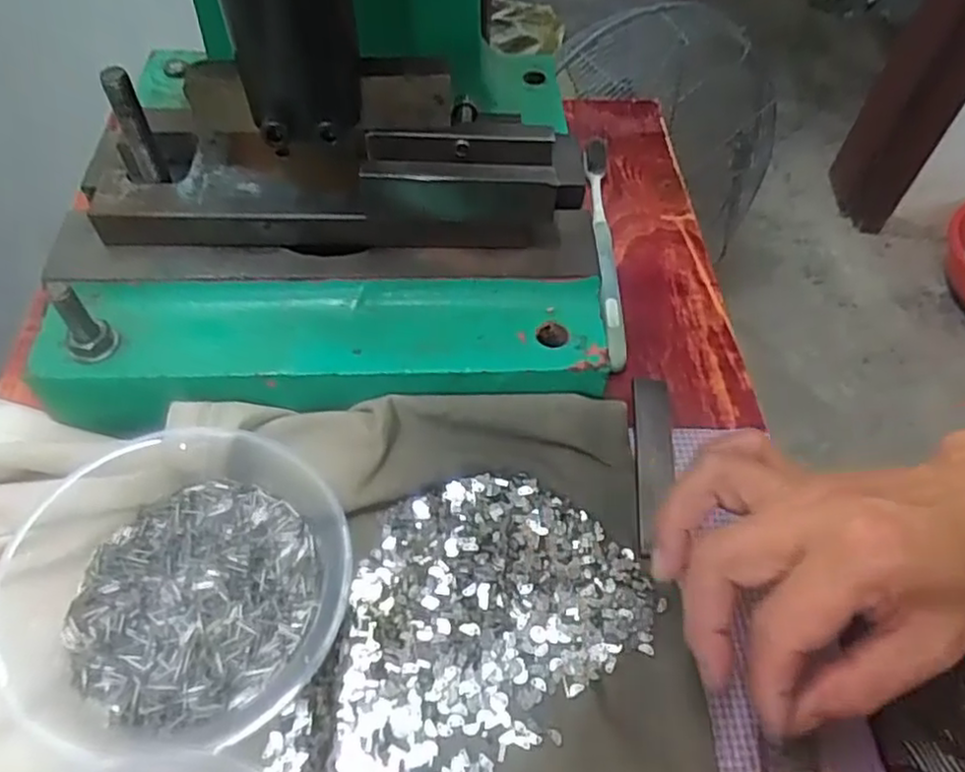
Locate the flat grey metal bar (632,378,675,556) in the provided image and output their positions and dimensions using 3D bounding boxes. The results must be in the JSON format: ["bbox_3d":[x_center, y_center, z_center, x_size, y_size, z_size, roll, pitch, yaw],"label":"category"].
[{"bbox_3d":[0.084,0.036,0.338,0.020,0.010,0.100,7,54,2],"label":"flat grey metal bar"}]

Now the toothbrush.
[{"bbox_3d":[0.076,-0.091,0.423,0.015,0.021,0.189,3,54,-1],"label":"toothbrush"}]

